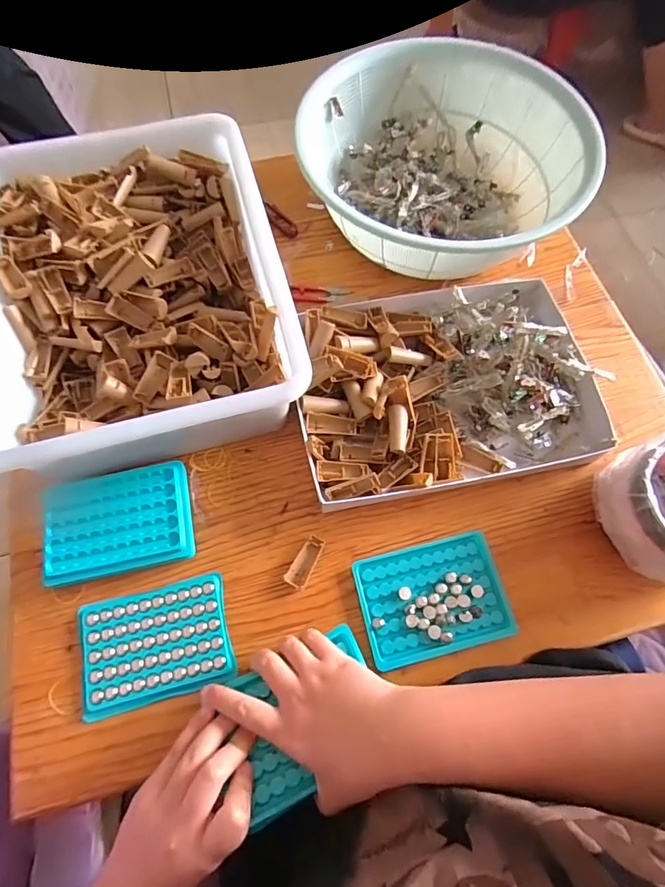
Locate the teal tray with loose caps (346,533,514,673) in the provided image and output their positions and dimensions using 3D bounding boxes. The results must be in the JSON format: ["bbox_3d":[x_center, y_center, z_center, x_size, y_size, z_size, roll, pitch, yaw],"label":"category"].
[{"bbox_3d":[0.091,0.140,0.427,0.129,0.009,0.095,-12,68,-7],"label":"teal tray with loose caps"}]

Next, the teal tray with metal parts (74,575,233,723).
[{"bbox_3d":[-0.155,0.175,0.412,0.126,0.009,0.092,-13,68,-7],"label":"teal tray with metal parts"}]

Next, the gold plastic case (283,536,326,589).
[{"bbox_3d":[-0.025,0.111,0.440,0.020,0.011,0.051,27,69,9],"label":"gold plastic case"}]

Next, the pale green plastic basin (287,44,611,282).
[{"bbox_3d":[0.138,-0.329,0.557,0.276,0.101,0.292,1,67,-1],"label":"pale green plastic basin"}]

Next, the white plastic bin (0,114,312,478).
[{"bbox_3d":[-0.201,-0.159,0.474,0.285,0.085,0.359,-14,69,-7],"label":"white plastic bin"}]

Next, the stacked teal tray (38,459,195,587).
[{"bbox_3d":[-0.199,0.075,0.441,0.128,0.025,0.093,-13,68,-7],"label":"stacked teal tray"}]

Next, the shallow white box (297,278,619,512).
[{"bbox_3d":[0.114,-0.063,0.485,0.299,0.062,0.219,-9,68,-6],"label":"shallow white box"}]

